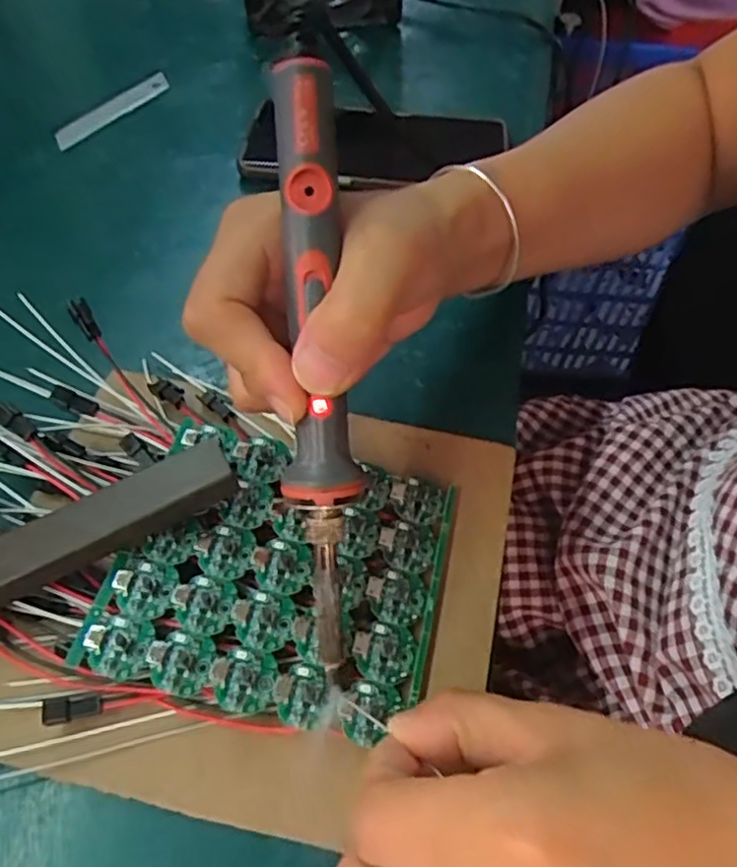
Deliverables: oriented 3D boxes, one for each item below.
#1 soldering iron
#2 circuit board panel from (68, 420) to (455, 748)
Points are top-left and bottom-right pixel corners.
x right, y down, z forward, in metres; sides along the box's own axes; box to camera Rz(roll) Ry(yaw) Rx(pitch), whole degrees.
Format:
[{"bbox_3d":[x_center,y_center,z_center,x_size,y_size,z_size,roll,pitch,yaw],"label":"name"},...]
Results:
[{"bbox_3d":[-0.016,-0.012,0.221,0.021,0.021,0.200,-4,98,-7],"label":"soldering iron"},{"bbox_3d":[-0.033,0.052,0.261,0.118,0.009,0.106,13,55,6],"label":"circuit board panel"}]

